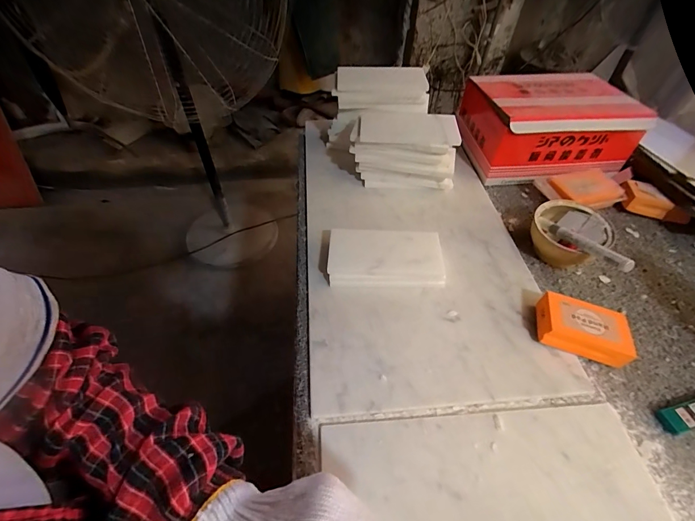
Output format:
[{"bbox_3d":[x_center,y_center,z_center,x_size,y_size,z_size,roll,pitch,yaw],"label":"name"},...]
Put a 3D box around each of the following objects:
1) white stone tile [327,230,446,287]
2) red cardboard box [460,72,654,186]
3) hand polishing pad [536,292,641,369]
[{"bbox_3d":[0.048,-0.007,0.463,0.156,0.037,0.081,4,51,0],"label":"white stone tile"},{"bbox_3d":[0.346,-0.245,0.627,0.255,0.106,0.186,-3,51,-5],"label":"red cardboard box"},{"bbox_3d":[0.272,0.077,0.407,0.095,0.034,0.060,16,52,9],"label":"hand polishing pad"}]

